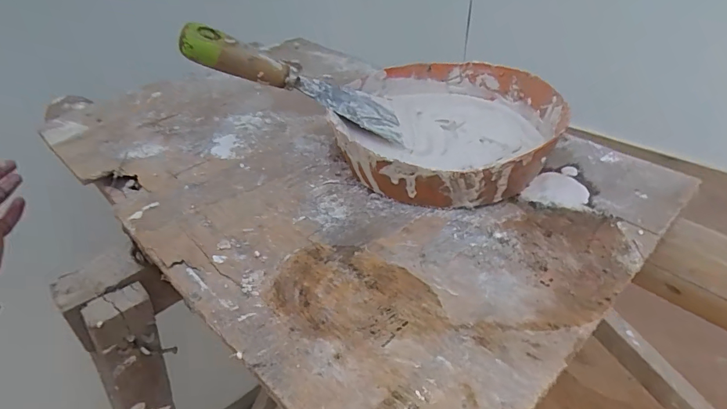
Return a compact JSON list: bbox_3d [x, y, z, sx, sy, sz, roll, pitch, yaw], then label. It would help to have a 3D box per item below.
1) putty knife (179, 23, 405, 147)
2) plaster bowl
[{"bbox_3d":[-0.052,-0.096,0.362,0.181,0.023,0.050,19,33,-19],"label":"putty knife"},{"bbox_3d":[0.072,-0.064,0.377,0.162,0.048,0.173,5,38,13],"label":"plaster bowl"}]

